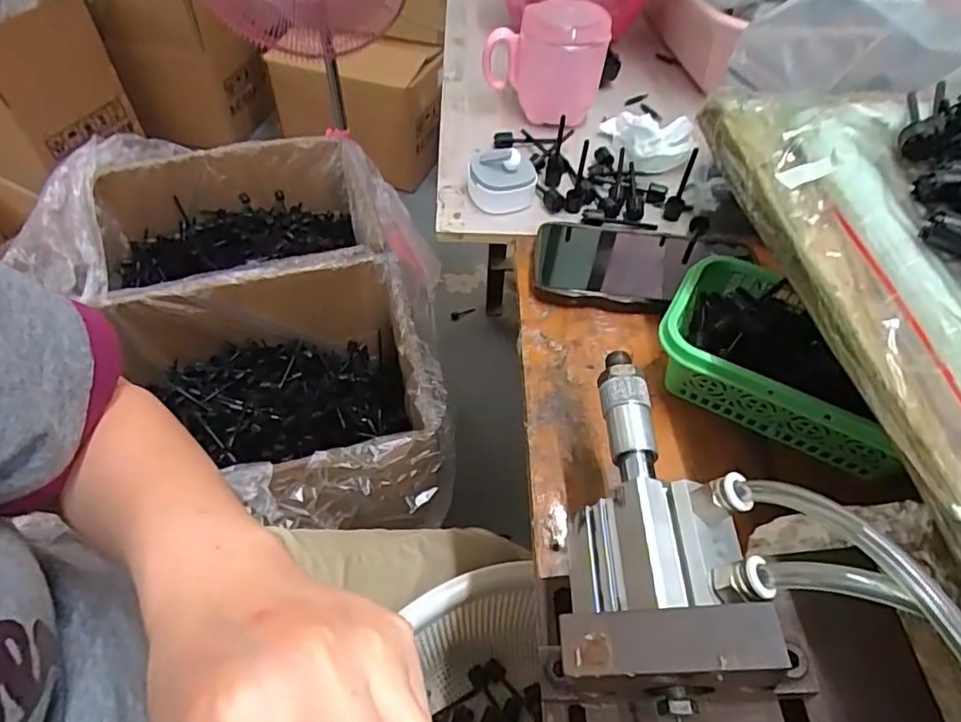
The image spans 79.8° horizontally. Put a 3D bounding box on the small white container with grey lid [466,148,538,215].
[{"bbox_3d":[0.017,-0.153,0.477,0.051,0.041,0.044,-16,55,-15],"label":"small white container with grey lid"}]

